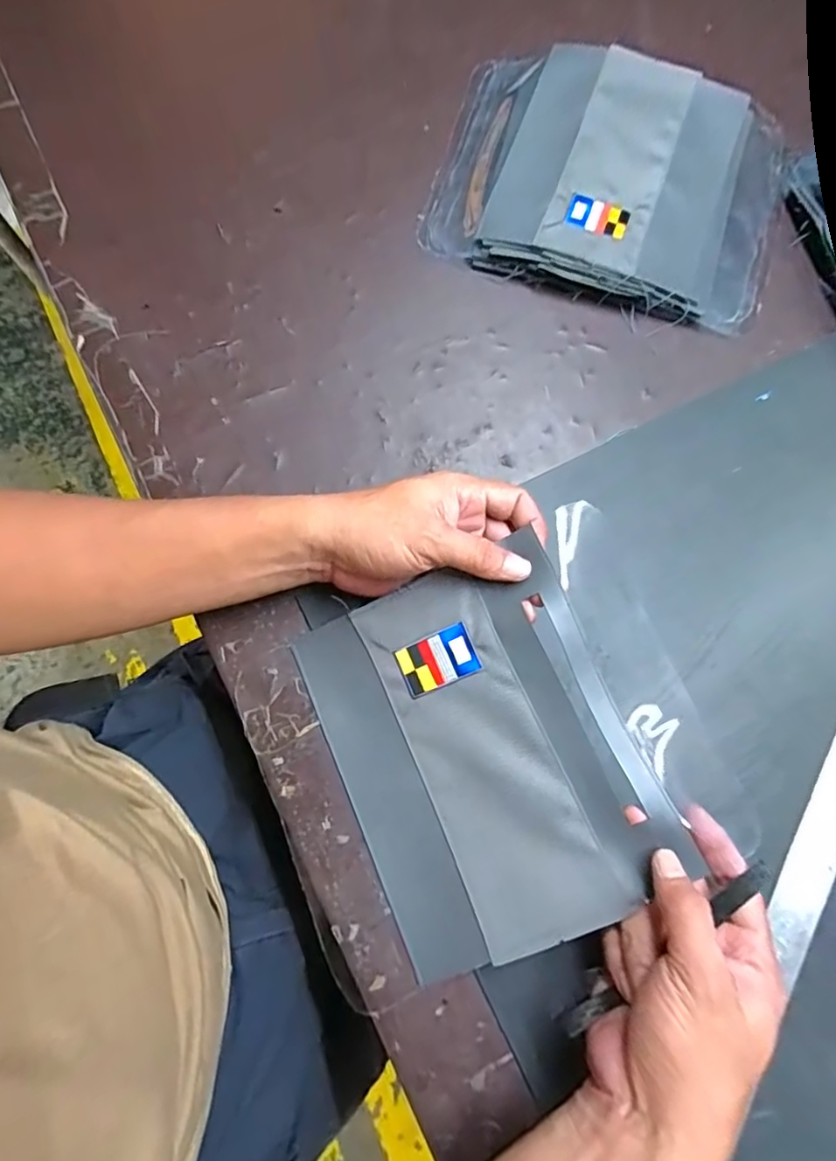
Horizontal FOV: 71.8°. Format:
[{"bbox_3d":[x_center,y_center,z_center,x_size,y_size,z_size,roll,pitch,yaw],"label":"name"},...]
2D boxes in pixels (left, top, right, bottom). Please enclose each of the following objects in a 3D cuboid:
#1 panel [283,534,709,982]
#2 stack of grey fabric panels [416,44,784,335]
[{"bbox_3d":[0.035,0.103,0.348,0.172,0.020,0.213,-27,79,11],"label":"panel"},{"bbox_3d":[0.160,-0.334,0.477,0.275,0.029,0.228,16,75,3],"label":"stack of grey fabric panels"}]

